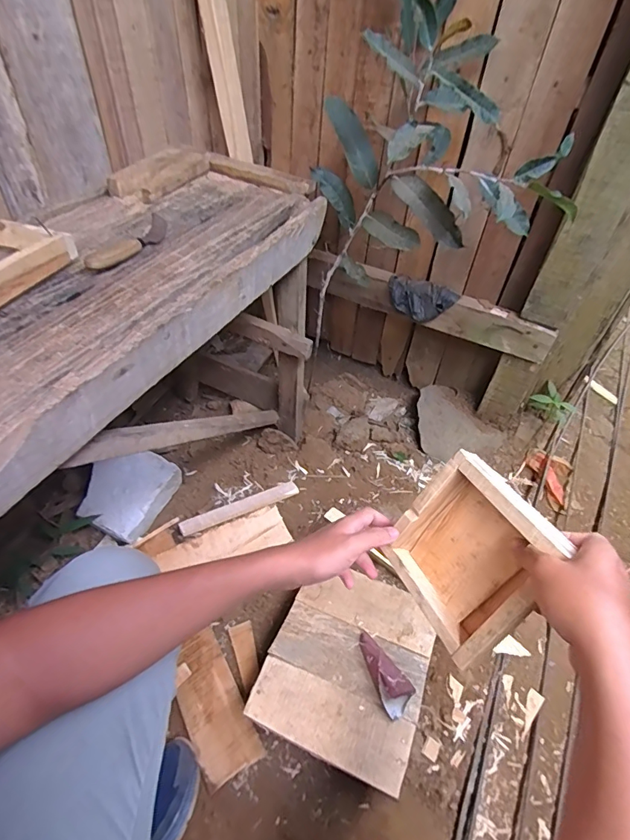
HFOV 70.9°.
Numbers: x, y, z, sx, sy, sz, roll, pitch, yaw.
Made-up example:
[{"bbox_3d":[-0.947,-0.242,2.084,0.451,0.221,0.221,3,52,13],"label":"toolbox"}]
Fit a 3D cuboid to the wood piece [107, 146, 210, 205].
[{"bbox_3d":[-0.279,-0.447,0.804,0.091,0.039,0.174,23,51,16],"label":"wood piece"}]

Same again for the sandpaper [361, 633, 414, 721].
[{"bbox_3d":[0.103,0.384,0.678,0.047,0.020,0.116,-24,54,-23],"label":"sandpaper"}]

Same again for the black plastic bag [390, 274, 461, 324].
[{"bbox_3d":[0.263,-0.301,1.113,0.171,0.078,0.066,27,53,19],"label":"black plastic bag"}]

